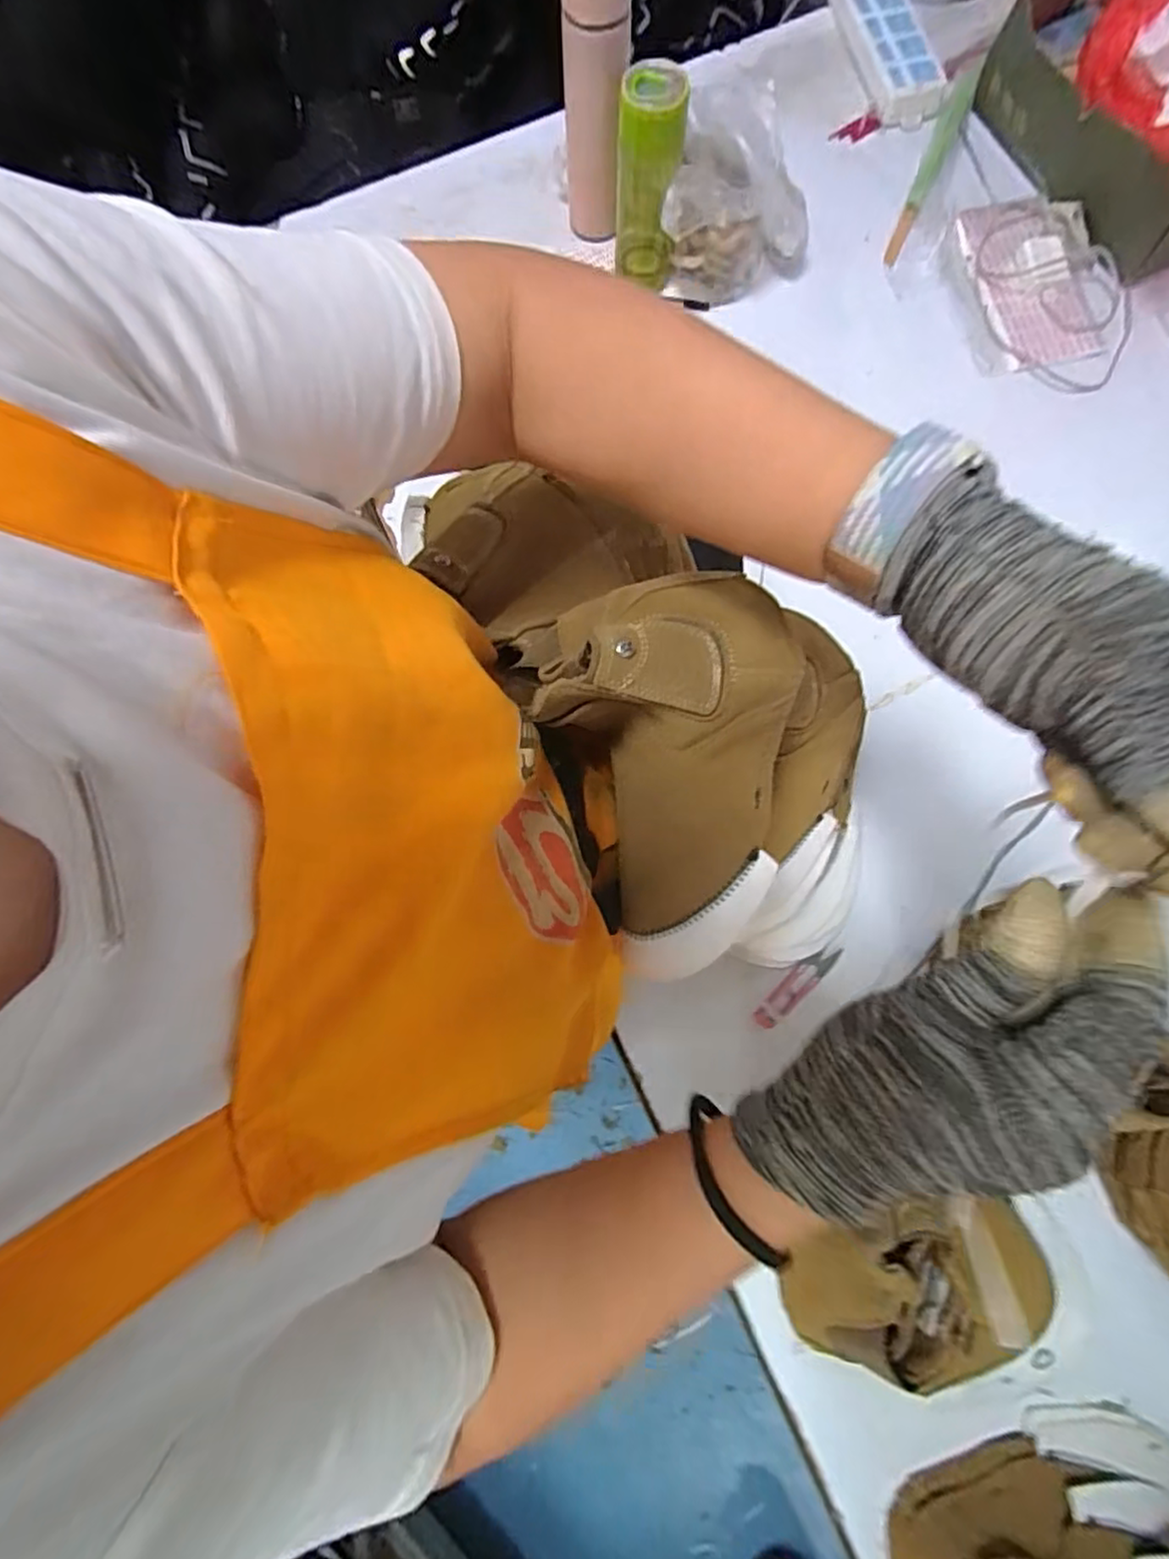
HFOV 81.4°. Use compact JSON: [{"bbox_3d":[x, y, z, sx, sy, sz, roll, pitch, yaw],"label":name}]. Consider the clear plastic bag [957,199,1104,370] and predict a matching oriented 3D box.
[{"bbox_3d":[0.516,-0.579,0.780,0.116,0.033,0.215,-9,78,-1],"label":"clear plastic bag"}]

